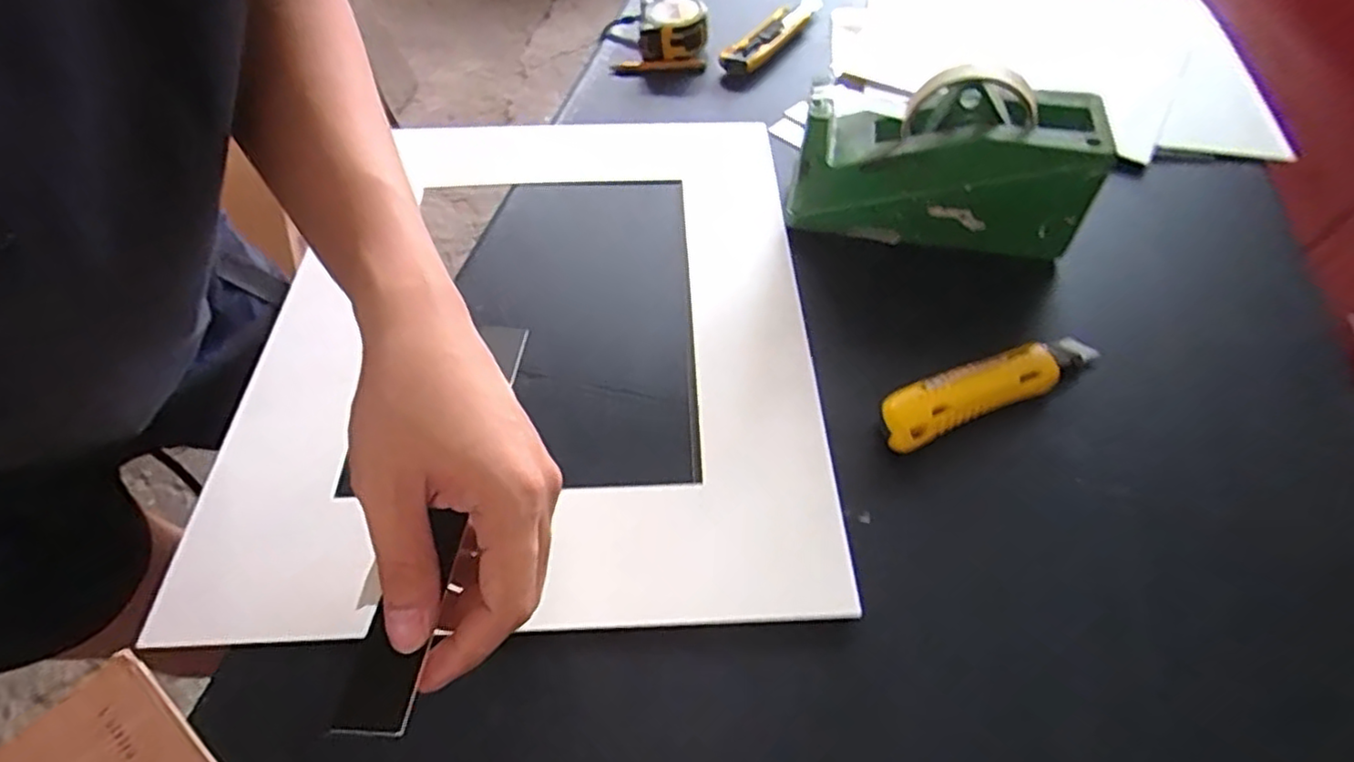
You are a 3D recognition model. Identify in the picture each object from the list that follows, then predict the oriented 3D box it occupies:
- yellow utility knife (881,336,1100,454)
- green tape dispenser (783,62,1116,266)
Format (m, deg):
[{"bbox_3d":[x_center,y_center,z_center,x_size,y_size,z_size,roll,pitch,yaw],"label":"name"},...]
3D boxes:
[{"bbox_3d":[0.195,0.001,0.424,0.156,0.018,0.035,-21,55,-15],"label":"yellow utility knife"},{"bbox_3d":[0.186,-0.161,0.488,0.203,0.104,0.090,6,52,5],"label":"green tape dispenser"}]

